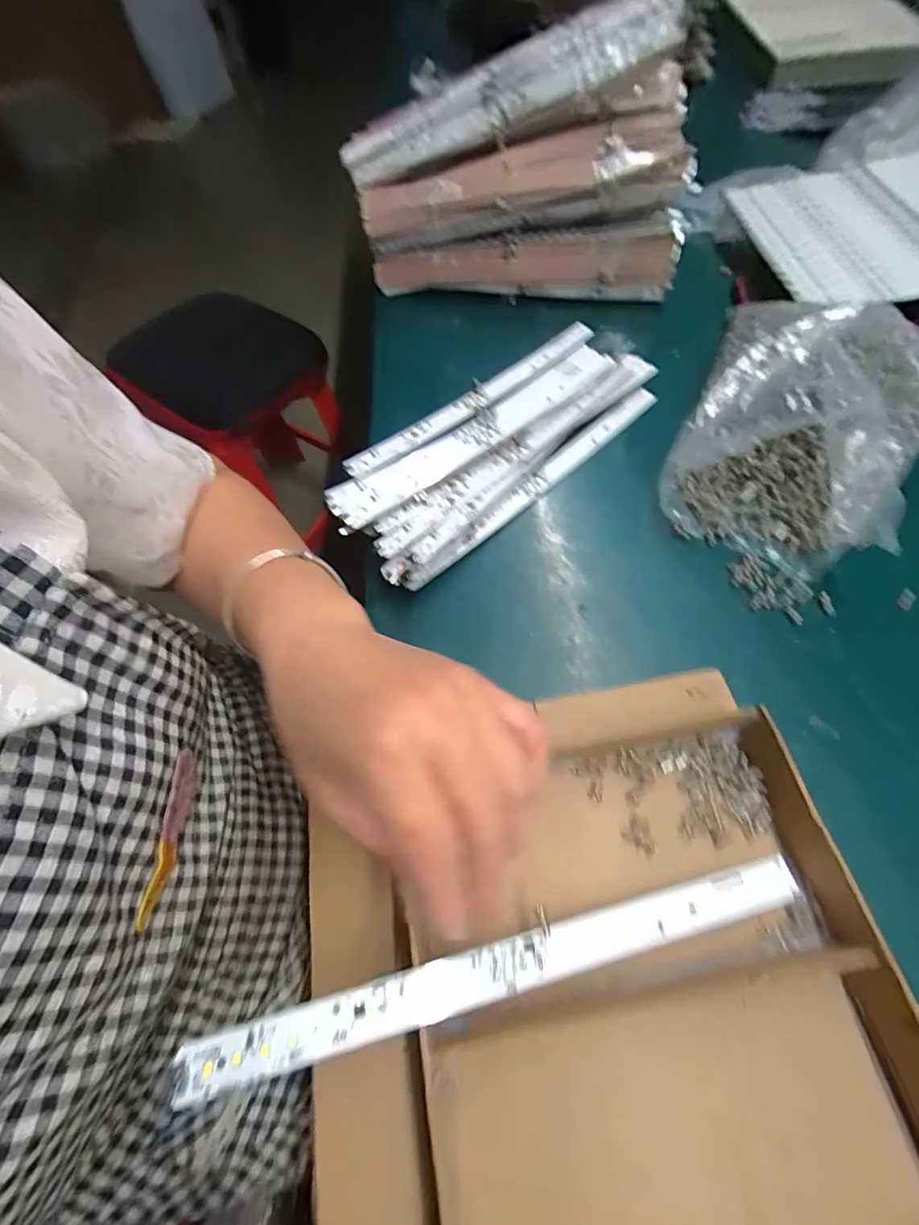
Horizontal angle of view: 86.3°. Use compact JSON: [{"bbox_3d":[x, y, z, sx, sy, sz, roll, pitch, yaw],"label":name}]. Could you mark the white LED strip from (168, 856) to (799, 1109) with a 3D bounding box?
[{"bbox_3d":[0.032,0.154,0.216,0.279,0.005,0.020,-7,60,-15],"label":"white LED strip"}]

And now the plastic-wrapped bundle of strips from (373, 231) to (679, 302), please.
[{"bbox_3d":[0.063,-0.338,0.479,0.286,0.052,0.017,4,38,4],"label":"plastic-wrapped bundle of strips"}]

